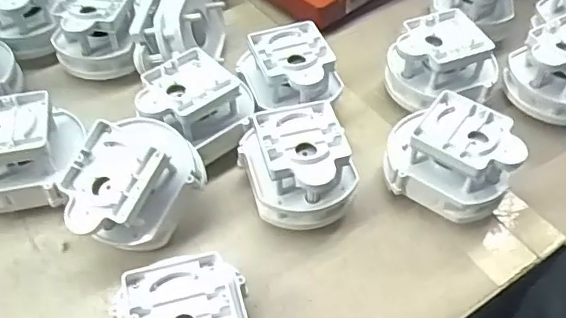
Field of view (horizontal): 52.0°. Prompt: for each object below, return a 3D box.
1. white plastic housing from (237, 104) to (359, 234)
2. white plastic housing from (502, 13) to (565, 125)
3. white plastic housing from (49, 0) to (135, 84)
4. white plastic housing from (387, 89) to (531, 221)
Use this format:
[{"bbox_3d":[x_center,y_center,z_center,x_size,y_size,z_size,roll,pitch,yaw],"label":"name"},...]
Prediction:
[{"bbox_3d":[0.008,0.007,0.324,0.054,0.051,0.063,-15,51,-12],"label":"white plastic housing"},{"bbox_3d":[0.179,-0.057,0.378,0.061,0.048,0.060,-19,52,-15],"label":"white plastic housing"},{"bbox_3d":[-0.125,-0.086,0.393,0.053,0.048,0.056,-5,49,-3],"label":"white plastic housing"},{"bbox_3d":[0.096,-0.001,0.333,0.071,0.050,0.062,22,53,19],"label":"white plastic housing"}]

